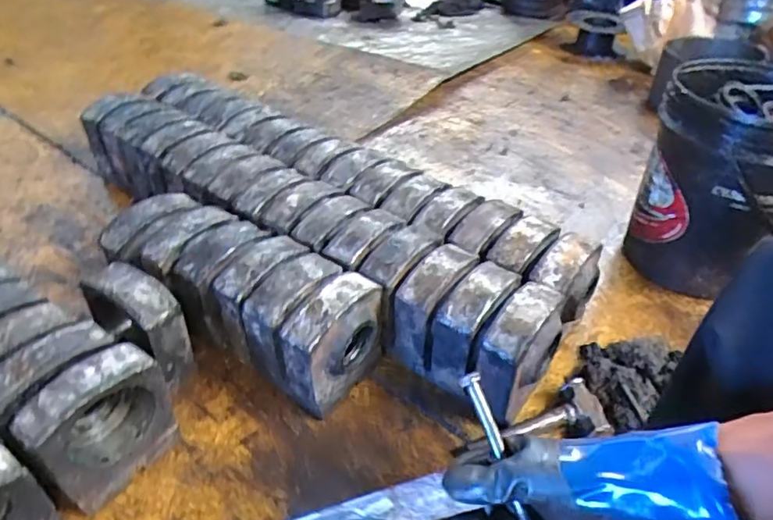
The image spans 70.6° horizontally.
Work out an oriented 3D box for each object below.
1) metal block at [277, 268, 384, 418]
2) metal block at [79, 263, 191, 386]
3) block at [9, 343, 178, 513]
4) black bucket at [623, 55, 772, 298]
[{"bbox_3d":[-0.078,0.133,0.850,0.087,0.194,0.167,29,47,29],"label":"metal block"},{"bbox_3d":[-0.384,0.103,0.866,0.153,0.178,0.076,22,44,23],"label":"metal block"},{"bbox_3d":[-0.374,0.220,0.732,0.076,0.190,0.172,28,45,28],"label":"block"},{"bbox_3d":[0.675,-0.152,1.104,0.283,0.387,0.349,26,46,27],"label":"black bucket"}]

